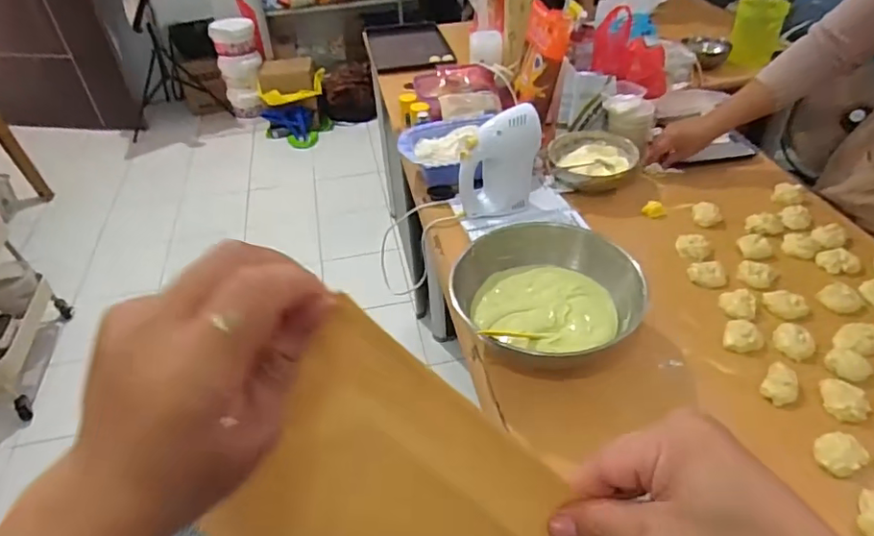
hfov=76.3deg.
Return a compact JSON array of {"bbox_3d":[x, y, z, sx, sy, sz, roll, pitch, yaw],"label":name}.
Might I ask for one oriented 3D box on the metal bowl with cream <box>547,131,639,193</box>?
[{"bbox_3d":[0.307,-0.208,1.107,0.173,0.066,0.145,6,41,11],"label":"metal bowl with cream"}]

